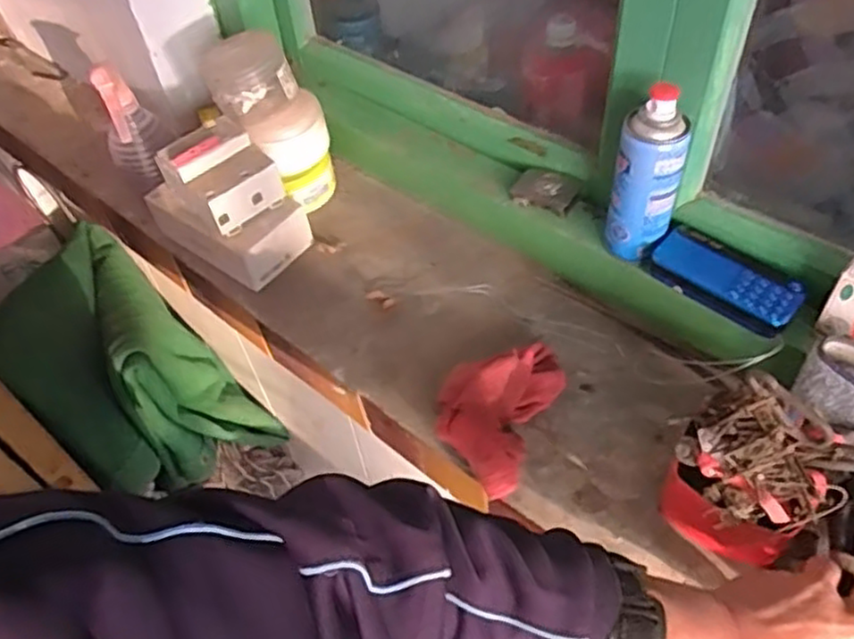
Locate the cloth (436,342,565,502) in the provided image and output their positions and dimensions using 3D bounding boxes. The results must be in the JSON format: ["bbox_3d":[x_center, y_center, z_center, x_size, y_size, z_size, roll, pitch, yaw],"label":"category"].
[{"bbox_3d":[0.060,0.069,0.607,0.086,0.045,0.154,19,55,20],"label":"cloth"}]

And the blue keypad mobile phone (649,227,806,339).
[{"bbox_3d":[0.246,-0.033,0.594,0.119,0.021,0.055,30,59,27],"label":"blue keypad mobile phone"}]

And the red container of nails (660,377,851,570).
[{"bbox_3d":[0.234,0.112,0.506,0.092,0.133,0.088,-21,51,-12],"label":"red container of nails"}]

